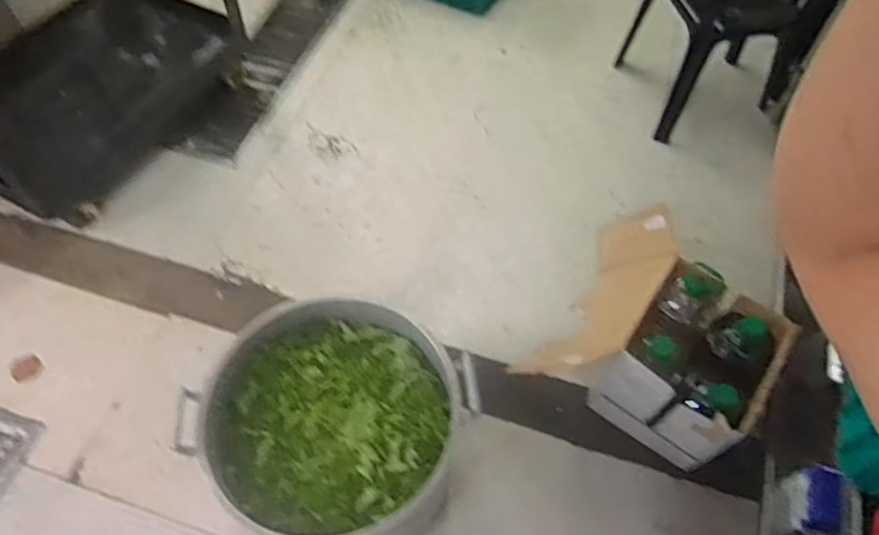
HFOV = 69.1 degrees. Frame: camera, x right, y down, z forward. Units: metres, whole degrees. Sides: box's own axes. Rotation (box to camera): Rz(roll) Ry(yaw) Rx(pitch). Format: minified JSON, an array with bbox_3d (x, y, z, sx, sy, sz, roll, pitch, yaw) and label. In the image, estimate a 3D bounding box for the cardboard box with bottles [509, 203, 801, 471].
[{"bbox_3d":[0.514,0.184,1.544,0.479,0.353,0.502,30,61,17],"label":"cardboard box with bottles"}]

